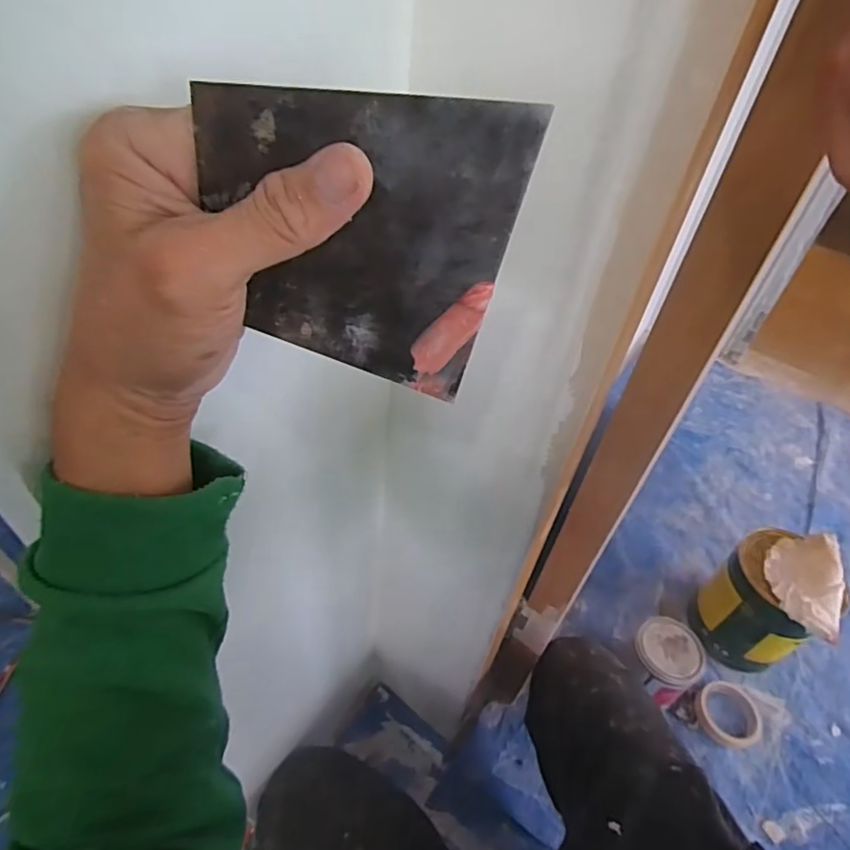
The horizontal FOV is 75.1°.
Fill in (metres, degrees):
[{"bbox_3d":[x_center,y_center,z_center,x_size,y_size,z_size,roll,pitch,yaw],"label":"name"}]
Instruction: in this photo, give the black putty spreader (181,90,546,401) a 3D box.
[{"bbox_3d":[-0.023,-0.058,0.184,0.096,0.101,0.004,12,43,-3],"label":"black putty spreader"}]

